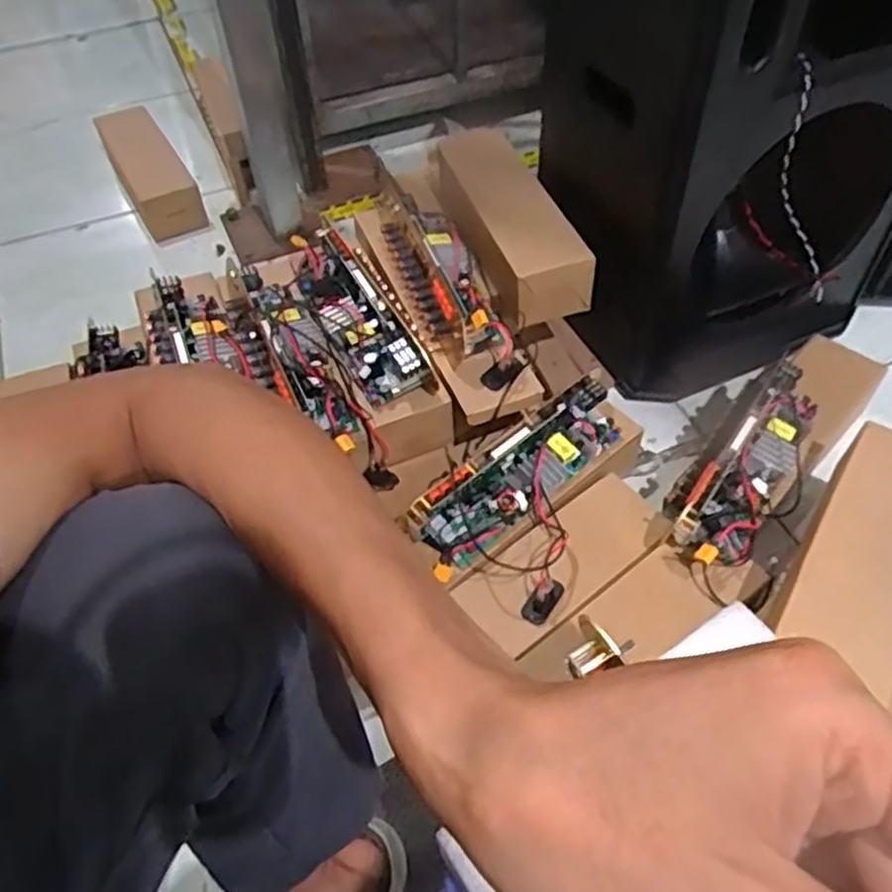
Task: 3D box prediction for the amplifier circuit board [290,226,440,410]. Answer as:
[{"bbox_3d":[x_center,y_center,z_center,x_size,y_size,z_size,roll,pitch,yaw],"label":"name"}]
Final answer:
[{"bbox_3d":[-0.099,-0.151,0.813,0.088,0.050,0.262,-24,54,-15],"label":"amplifier circuit board"}]

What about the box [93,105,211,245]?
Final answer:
[{"bbox_3d":[-0.516,-0.478,1.272,0.097,0.090,0.349,-26,55,-16],"label":"box"}]

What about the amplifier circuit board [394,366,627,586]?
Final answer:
[{"bbox_3d":[0.087,0.027,0.764,0.249,0.048,0.103,-33,102,-19],"label":"amplifier circuit board"}]

